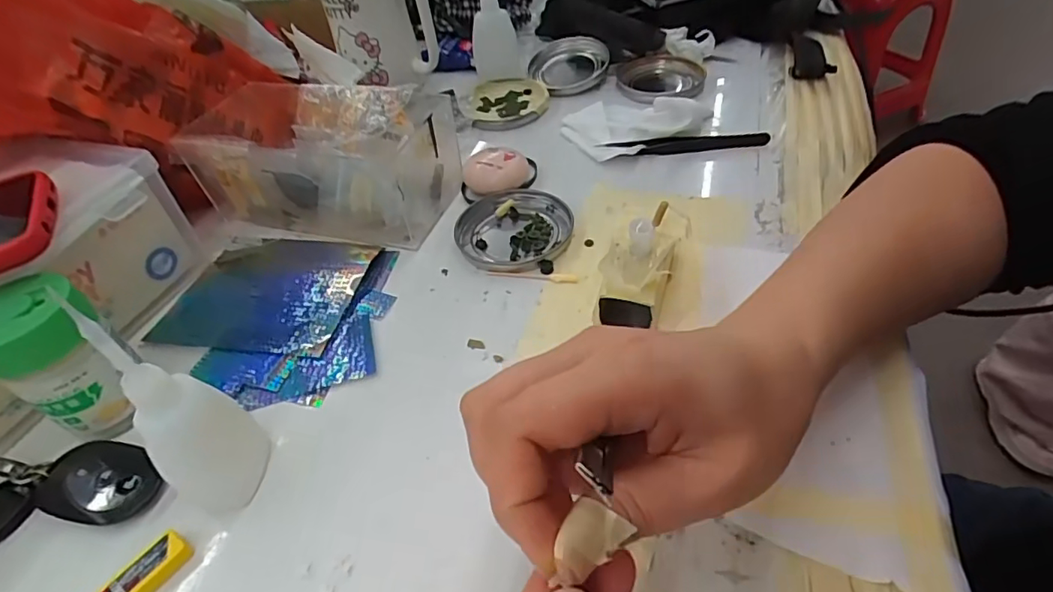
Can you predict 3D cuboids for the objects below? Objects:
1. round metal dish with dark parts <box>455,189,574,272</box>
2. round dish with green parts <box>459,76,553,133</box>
[{"bbox_3d":[-0.008,-0.046,0.377,0.079,0.008,0.077,-4,45,4],"label":"round metal dish with dark parts"},{"bbox_3d":[-0.017,-0.177,0.507,0.073,0.014,0.083,6,47,13],"label":"round dish with green parts"}]

